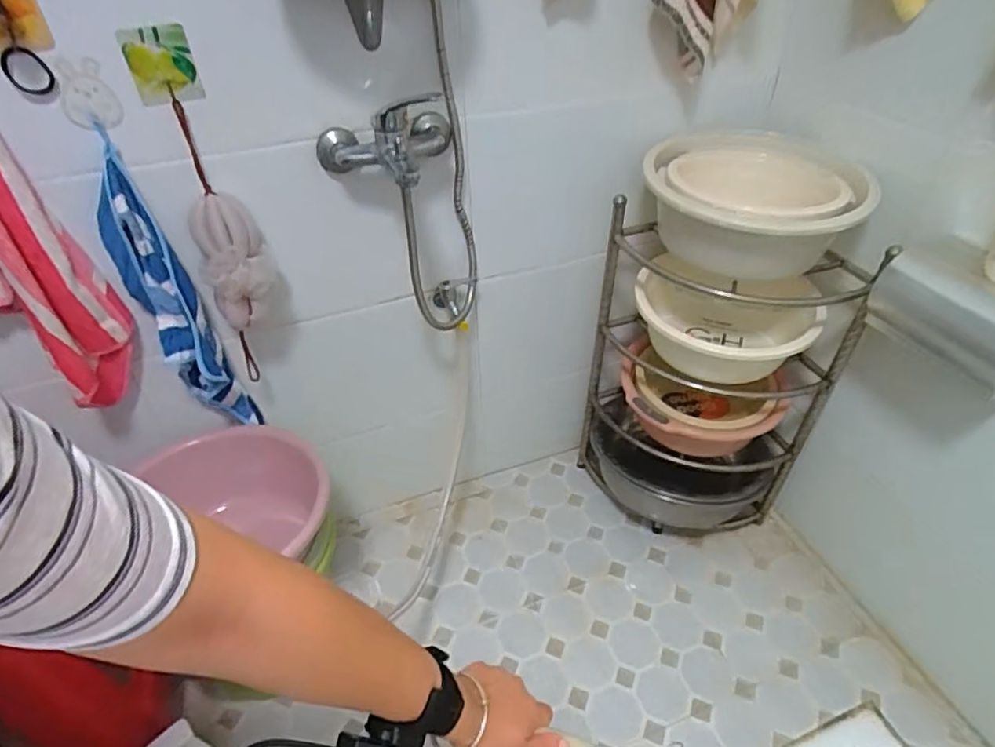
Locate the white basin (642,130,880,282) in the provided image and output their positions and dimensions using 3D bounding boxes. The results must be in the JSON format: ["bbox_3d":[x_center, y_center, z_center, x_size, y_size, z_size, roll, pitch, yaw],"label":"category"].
[{"bbox_3d":[0.402,-0.273,0.973,0.321,0.146,0.286,6,42,10],"label":"white basin"}]

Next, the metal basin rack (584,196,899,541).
[{"bbox_3d":[0.399,0.033,1.208,0.448,0.670,0.287,29,50,31],"label":"metal basin rack"}]

